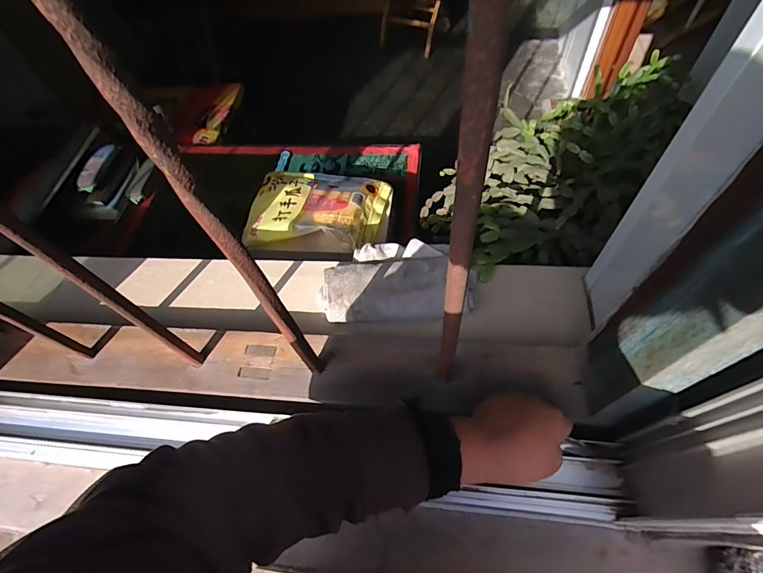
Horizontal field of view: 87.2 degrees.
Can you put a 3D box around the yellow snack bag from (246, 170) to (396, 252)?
[{"bbox_3d":[-0.136,-0.168,0.855,0.302,0.057,0.226,6,60,10],"label":"yellow snack bag"}]

